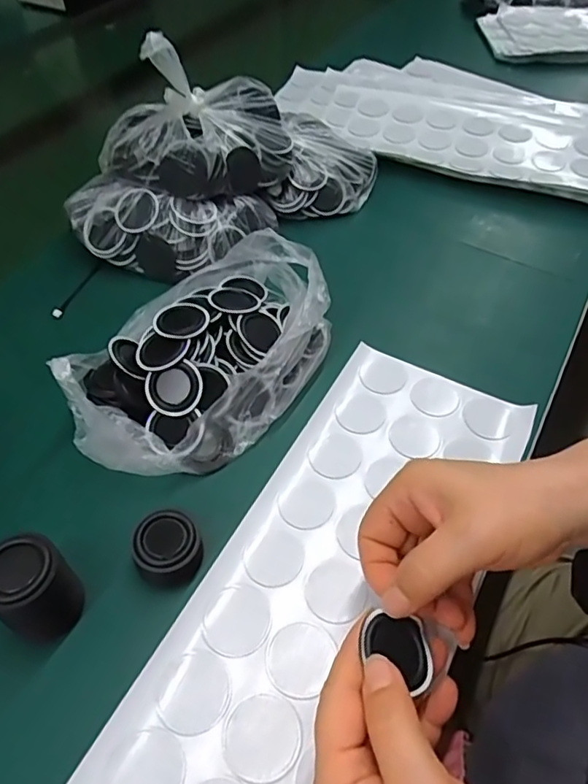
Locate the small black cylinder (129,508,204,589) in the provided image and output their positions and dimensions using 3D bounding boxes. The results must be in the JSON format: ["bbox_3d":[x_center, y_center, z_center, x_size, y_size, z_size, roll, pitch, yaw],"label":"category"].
[{"bbox_3d":[-0.074,0.091,0.330,0.036,0.024,0.035,1,51,-1],"label":"small black cylinder"}]

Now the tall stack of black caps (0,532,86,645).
[{"bbox_3d":[-0.134,0.105,0.297,0.040,0.058,0.039,29,56,20],"label":"tall stack of black caps"}]

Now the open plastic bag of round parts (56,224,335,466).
[{"bbox_3d":[-0.065,-0.027,0.391,0.126,0.073,0.196,25,55,18],"label":"open plastic bag of round parts"}]

